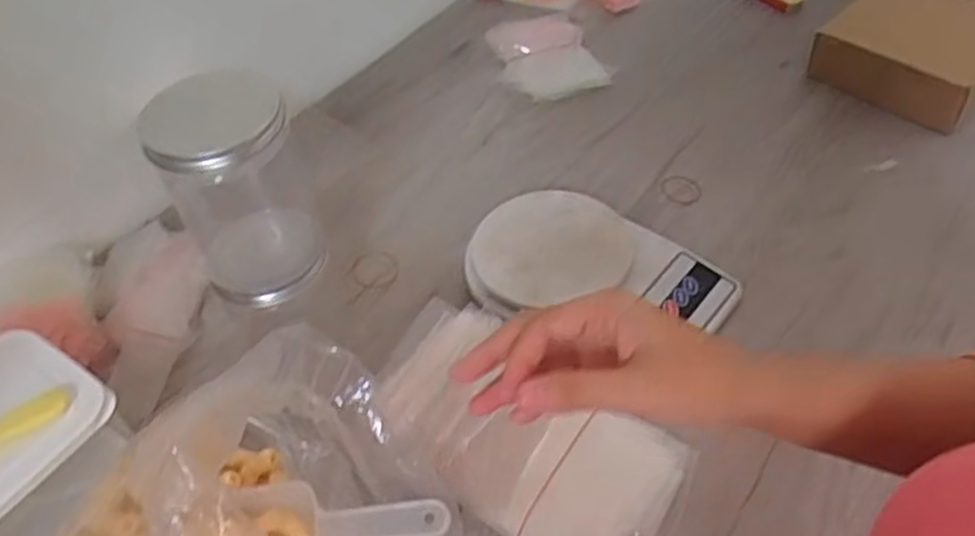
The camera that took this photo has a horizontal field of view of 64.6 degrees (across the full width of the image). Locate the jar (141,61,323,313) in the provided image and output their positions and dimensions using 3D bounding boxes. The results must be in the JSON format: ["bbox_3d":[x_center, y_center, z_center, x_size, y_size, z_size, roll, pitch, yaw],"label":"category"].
[{"bbox_3d":[-0.173,-0.053,0.543,0.092,0.144,0.086,-3,49,3],"label":"jar"}]

